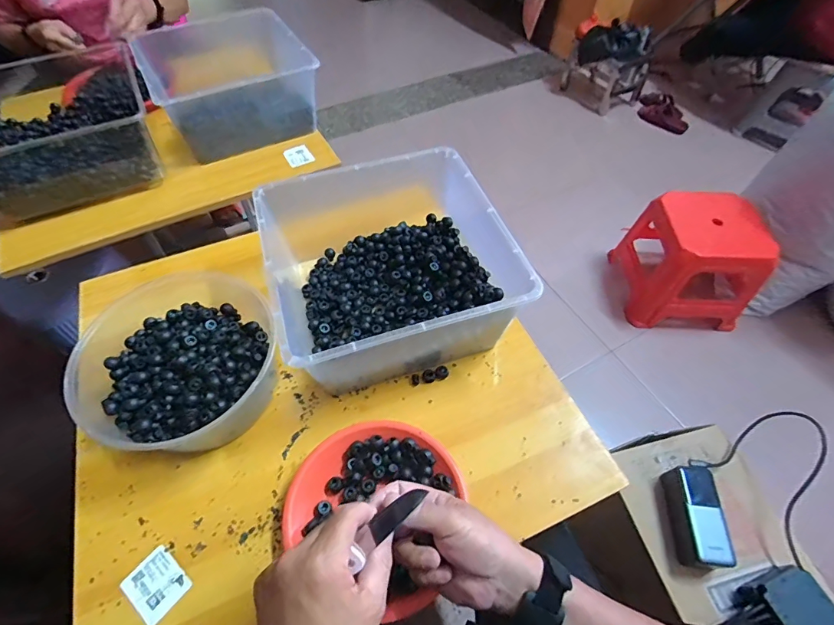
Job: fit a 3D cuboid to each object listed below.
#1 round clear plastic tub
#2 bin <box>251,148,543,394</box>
[{"bbox_3d":[-0.301,0.053,0.565,0.221,0.114,0.229,0,55,0],"label":"round clear plastic tub"},{"bbox_3d":[-0.044,-0.062,0.619,0.306,0.148,0.316,-16,57,-11],"label":"bin"}]

